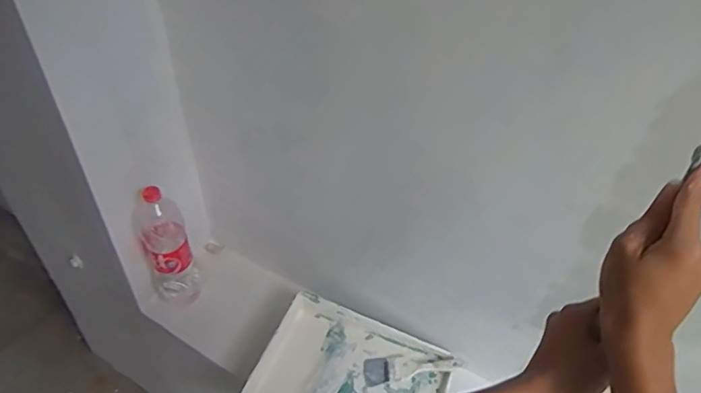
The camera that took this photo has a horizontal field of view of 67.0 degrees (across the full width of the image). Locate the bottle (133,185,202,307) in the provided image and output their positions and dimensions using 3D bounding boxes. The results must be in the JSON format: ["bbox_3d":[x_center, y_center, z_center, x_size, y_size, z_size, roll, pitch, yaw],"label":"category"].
[{"bbox_3d":[-0.368,0.104,1.071,0.092,0.318,0.102,-19,48,-21],"label":"bottle"}]

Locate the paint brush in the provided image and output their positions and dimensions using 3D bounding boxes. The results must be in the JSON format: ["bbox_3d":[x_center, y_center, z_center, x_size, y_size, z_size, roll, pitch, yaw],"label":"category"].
[{"bbox_3d":[0.124,0.333,1.040,0.195,0.019,0.052,-5,44,-8],"label":"paint brush"}]

